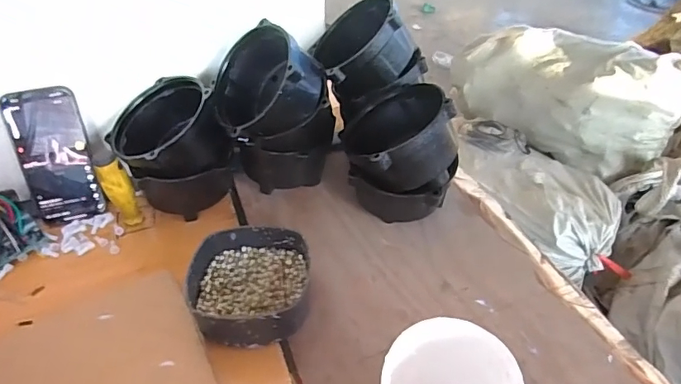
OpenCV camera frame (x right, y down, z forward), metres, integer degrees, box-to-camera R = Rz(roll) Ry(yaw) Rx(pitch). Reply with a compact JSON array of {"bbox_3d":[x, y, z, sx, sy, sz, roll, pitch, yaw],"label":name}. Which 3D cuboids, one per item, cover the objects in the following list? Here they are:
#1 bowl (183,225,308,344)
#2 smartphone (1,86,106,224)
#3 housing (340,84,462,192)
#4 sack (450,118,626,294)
[{"bbox_3d":[-0.090,0.092,0.493,0.117,0.041,0.121,-6,40,-5],"label":"bowl"},{"bbox_3d":[-0.344,-0.043,0.589,0.077,0.159,0.014,-13,17,-14],"label":"smartphone"},{"bbox_3d":[0.070,-0.063,0.566,0.125,0.078,0.131,-17,42,16],"label":"housing"},{"bbox_3d":[0.514,-0.020,1.378,0.319,0.158,0.602,-19,43,-19],"label":"sack"}]

